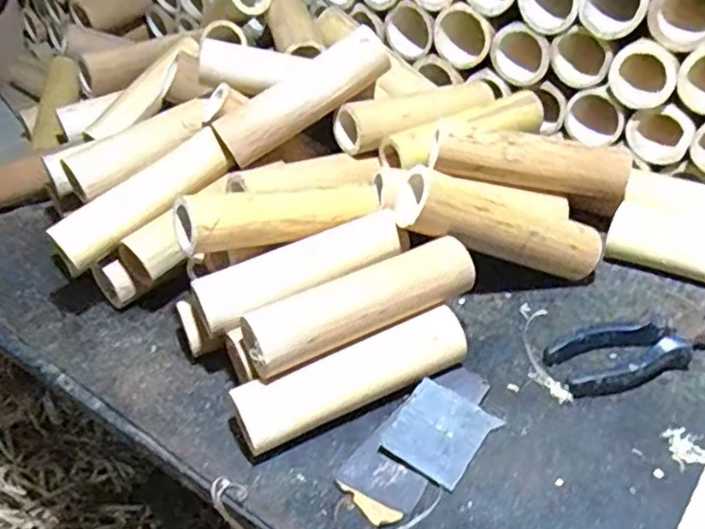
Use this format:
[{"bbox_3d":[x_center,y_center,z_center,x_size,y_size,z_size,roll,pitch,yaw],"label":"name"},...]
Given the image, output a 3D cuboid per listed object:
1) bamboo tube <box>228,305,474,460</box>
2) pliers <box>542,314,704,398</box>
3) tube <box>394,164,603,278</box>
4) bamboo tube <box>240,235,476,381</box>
[{"bbox_3d":[0.003,0.086,0.477,0.179,0.047,0.036,-22,45,-15],"label":"bamboo tube"},{"bbox_3d":[0.230,0.068,0.493,0.149,0.025,0.054,-12,43,-5],"label":"pliers"},{"bbox_3d":[0.131,-0.031,0.537,0.181,0.056,0.047,16,40,-16],"label":"tube"},{"bbox_3d":[0.007,0.025,0.479,0.185,0.043,0.043,-24,45,-17],"label":"bamboo tube"}]

